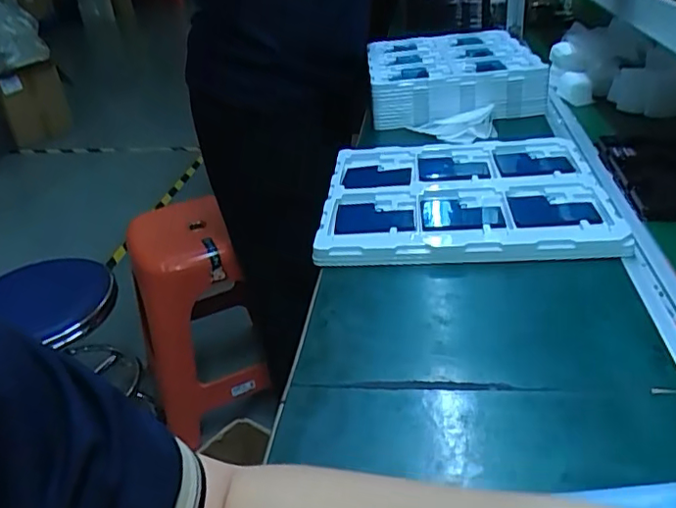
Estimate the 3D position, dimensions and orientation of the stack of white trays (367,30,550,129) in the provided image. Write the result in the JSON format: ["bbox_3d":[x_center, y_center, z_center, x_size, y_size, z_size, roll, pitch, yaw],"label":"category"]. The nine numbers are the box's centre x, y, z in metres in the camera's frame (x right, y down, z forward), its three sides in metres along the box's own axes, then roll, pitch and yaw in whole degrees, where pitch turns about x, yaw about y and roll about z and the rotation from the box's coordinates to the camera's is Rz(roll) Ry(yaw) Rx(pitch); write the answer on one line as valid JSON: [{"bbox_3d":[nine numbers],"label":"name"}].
[{"bbox_3d":[0.211,-0.339,1.074,0.292,0.082,0.364,-3,29,2],"label":"stack of white trays"}]

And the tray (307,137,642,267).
[{"bbox_3d":[0.147,-0.074,0.707,0.320,0.035,0.289,0,31,8],"label":"tray"}]

